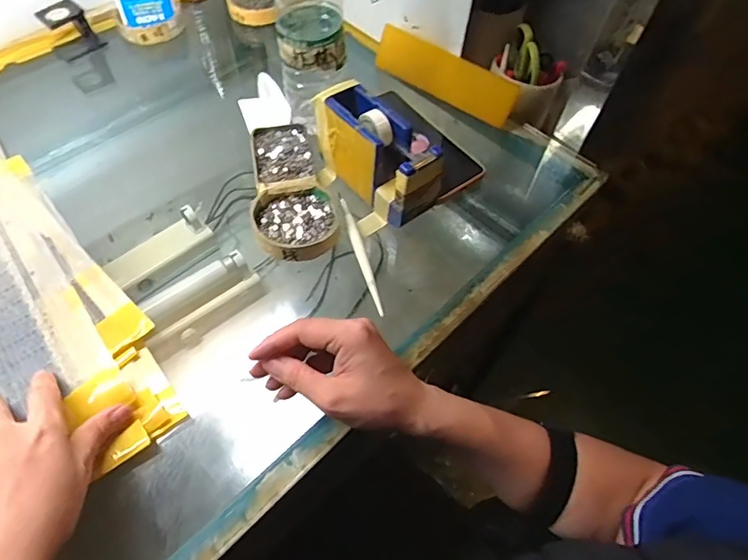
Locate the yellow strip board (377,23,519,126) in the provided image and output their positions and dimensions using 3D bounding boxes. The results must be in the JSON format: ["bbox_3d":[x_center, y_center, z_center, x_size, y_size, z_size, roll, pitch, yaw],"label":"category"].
[{"bbox_3d":[0.083,-0.244,0.577,0.181,0.052,0.017,34,62,18],"label":"yellow strip board"}]

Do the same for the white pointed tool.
[{"bbox_3d":[-0.014,-0.028,0.446,0.010,0.004,0.137,-12,58,-10],"label":"white pointed tool"}]

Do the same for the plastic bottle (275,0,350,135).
[{"bbox_3d":[-0.060,-0.248,0.454,0.066,0.206,0.076,-16,59,-13],"label":"plastic bottle"}]

